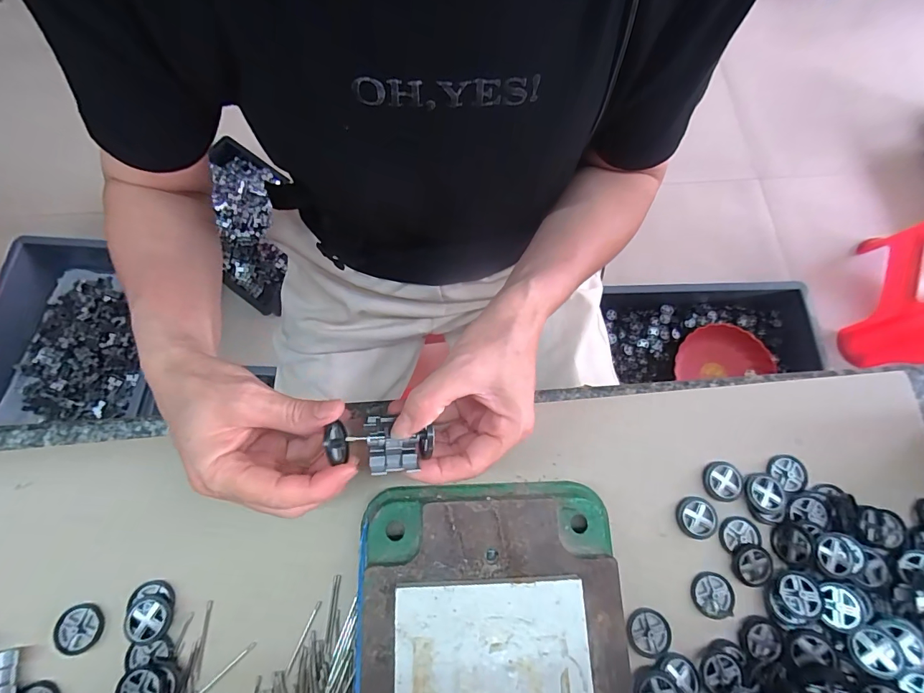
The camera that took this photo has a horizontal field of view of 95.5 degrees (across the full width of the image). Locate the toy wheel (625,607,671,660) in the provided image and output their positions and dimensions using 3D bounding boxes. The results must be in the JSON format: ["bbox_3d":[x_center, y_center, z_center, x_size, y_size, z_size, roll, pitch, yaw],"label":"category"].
[{"bbox_3d":[0.124,0.191,0.279,0.026,0.006,0.027,0,73,-2],"label":"toy wheel"}]

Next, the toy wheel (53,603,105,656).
[{"bbox_3d":[-0.245,0.180,0.267,0.027,0.004,0.027,0,73,-2],"label":"toy wheel"}]

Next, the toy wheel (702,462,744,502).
[{"bbox_3d":[0.189,0.098,0.304,0.027,0.005,0.027,0,73,-2],"label":"toy wheel"}]

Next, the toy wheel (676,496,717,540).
[{"bbox_3d":[0.167,0.121,0.298,0.027,0.005,0.027,0,73,-2],"label":"toy wheel"}]

